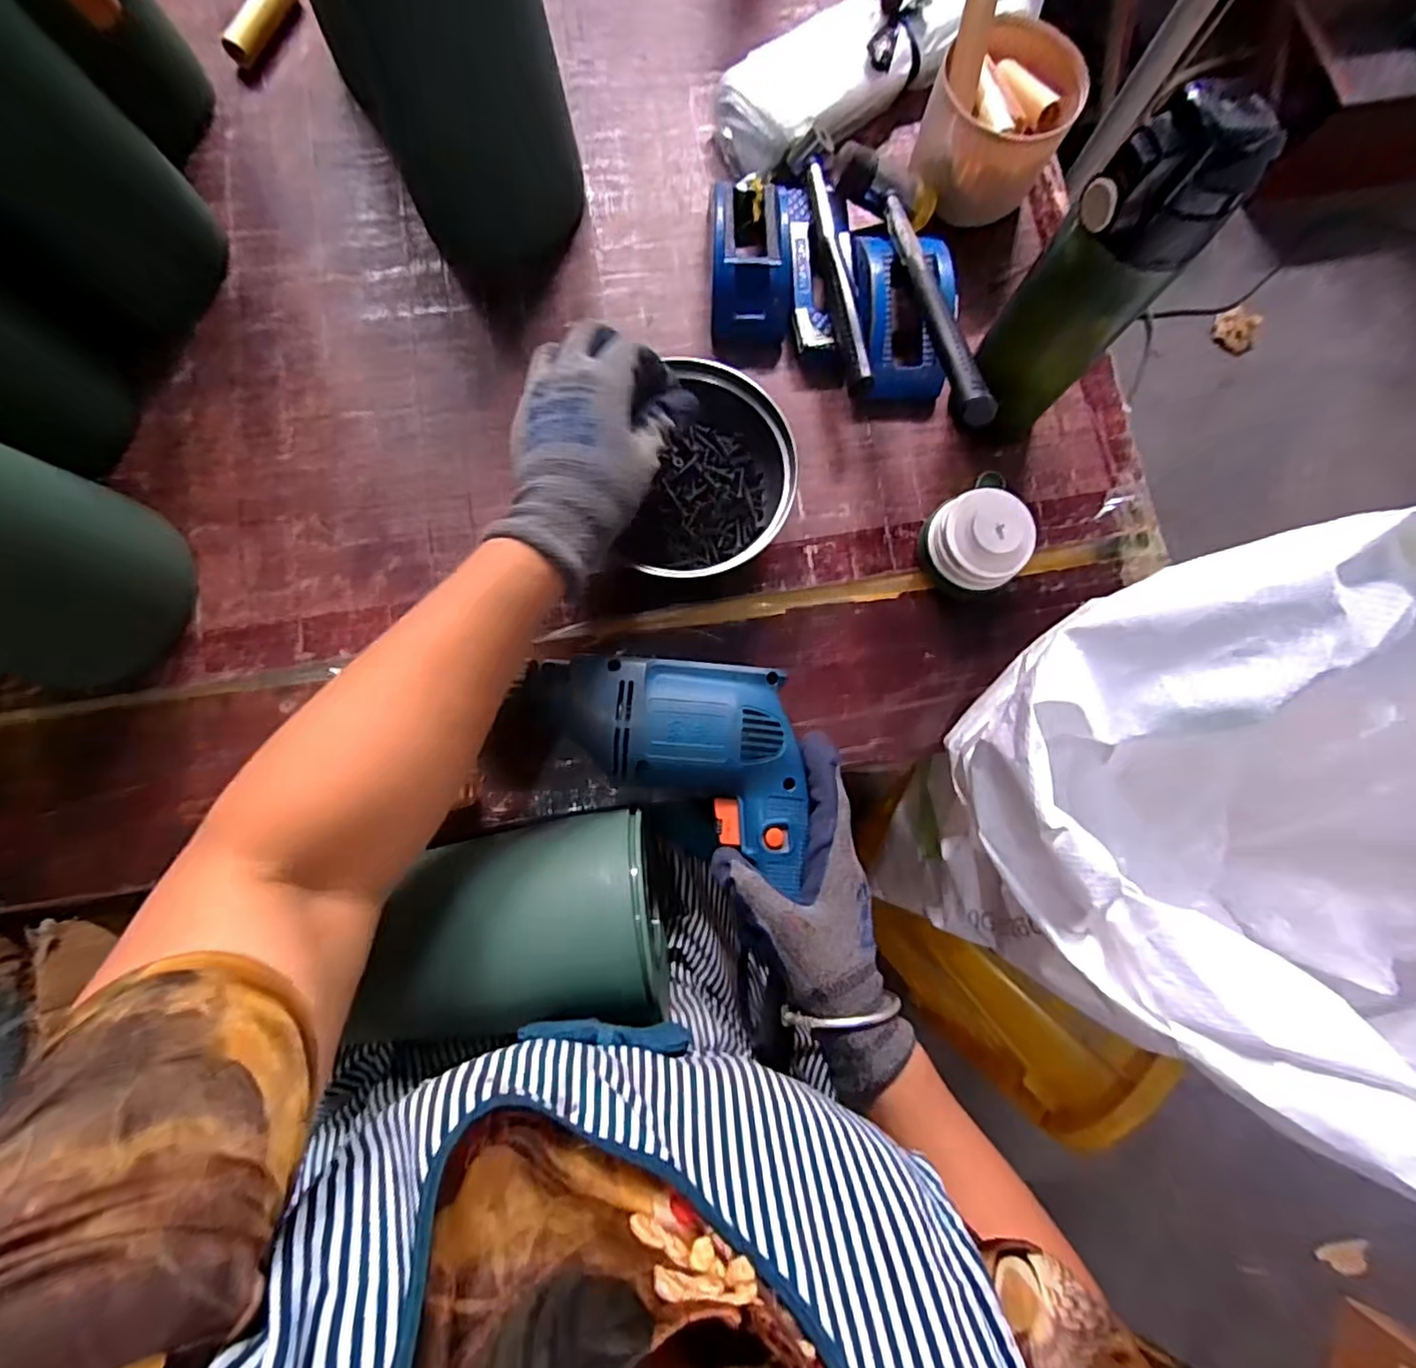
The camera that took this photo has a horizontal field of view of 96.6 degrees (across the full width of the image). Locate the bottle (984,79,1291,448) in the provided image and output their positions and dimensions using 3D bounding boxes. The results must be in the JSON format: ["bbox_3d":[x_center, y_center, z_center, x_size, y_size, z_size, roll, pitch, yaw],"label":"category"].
[{"bbox_3d":[0.224,-0.230,0.390,0.065,0.225,0.064,43,81,4],"label":"bottle"}]

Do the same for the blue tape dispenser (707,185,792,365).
[{"bbox_3d":[0.030,-0.323,0.485,0.064,0.050,0.134,-3,81,-4],"label":"blue tape dispenser"}]

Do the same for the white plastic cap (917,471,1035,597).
[{"bbox_3d":[0.193,-0.102,0.455,0.061,0.055,0.070,-37,84,-8],"label":"white plastic cap"}]

